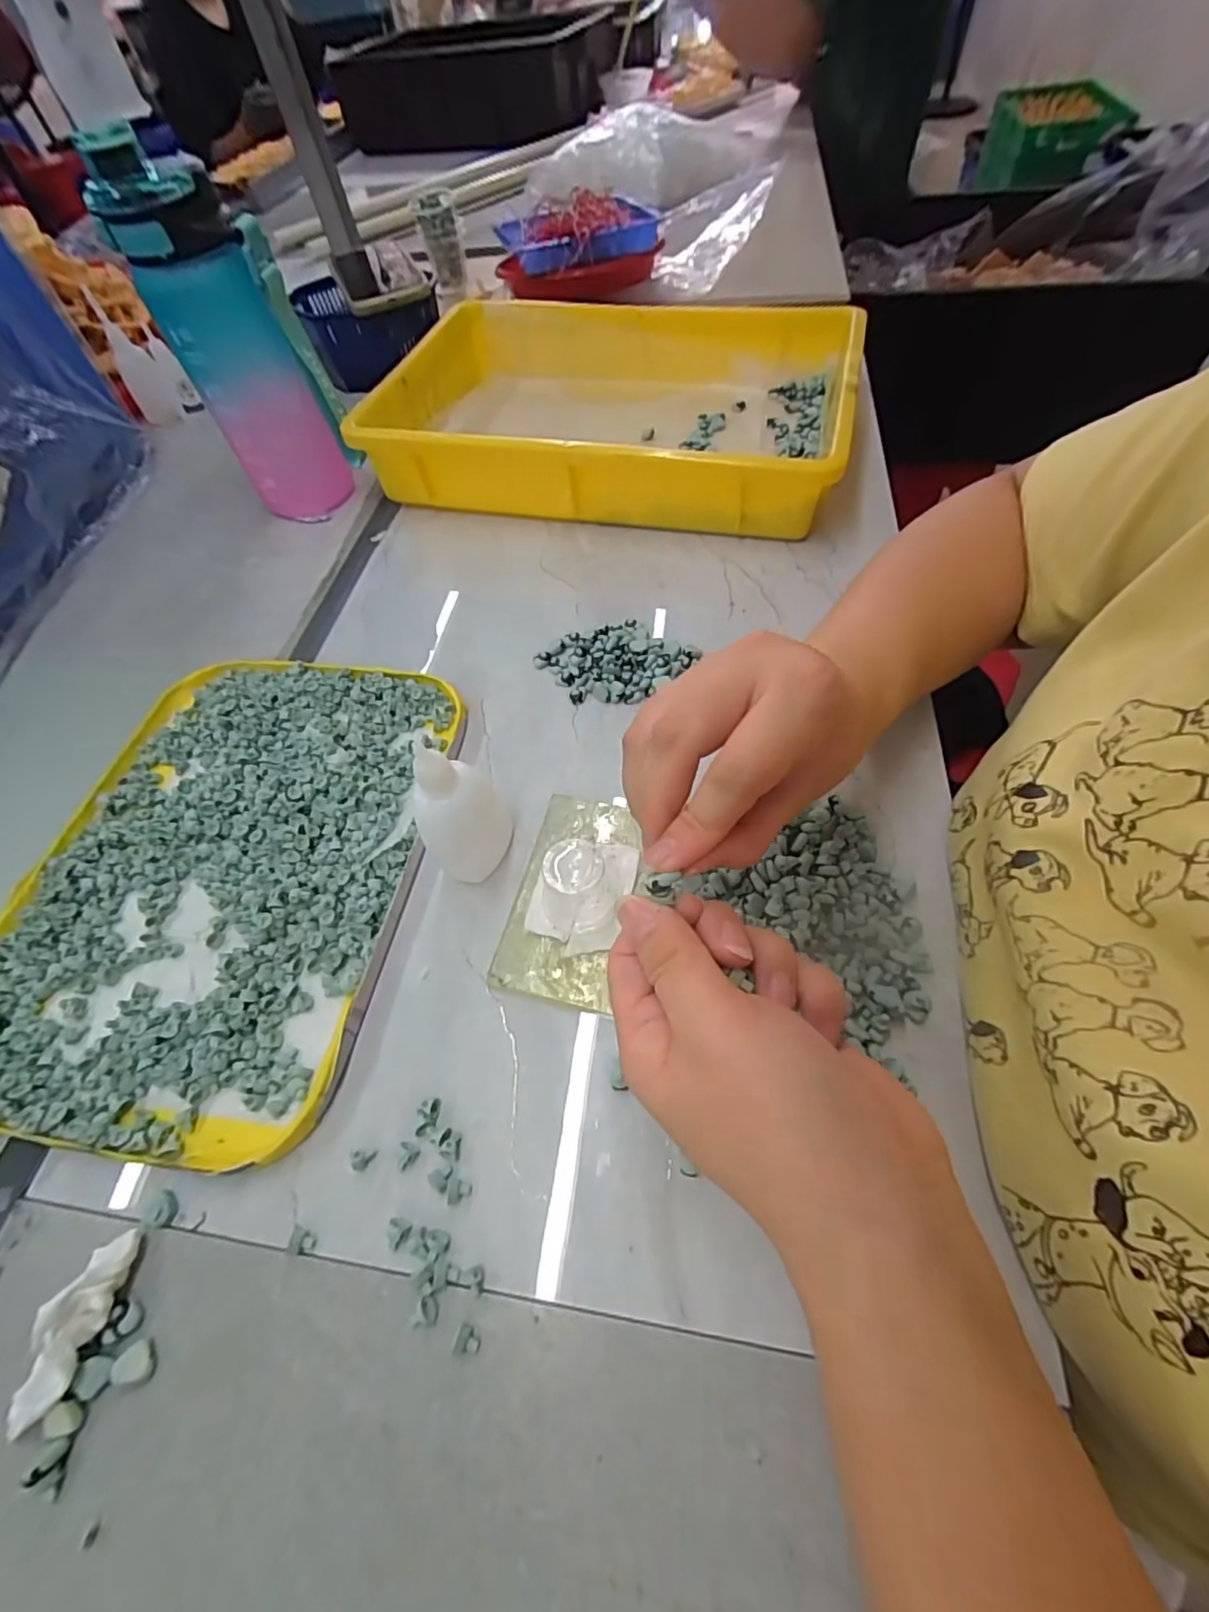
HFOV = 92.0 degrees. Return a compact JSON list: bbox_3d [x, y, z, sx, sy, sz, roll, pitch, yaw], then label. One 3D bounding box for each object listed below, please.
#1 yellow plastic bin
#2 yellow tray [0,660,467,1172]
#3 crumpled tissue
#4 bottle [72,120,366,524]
[{"bbox_3d":[0.010,-0.322,0.479,0.352,0.068,0.236,12,60,11],"label":"yellow plastic bin"},{"bbox_3d":[-0.201,0.026,0.313,0.200,0.016,0.269,6,59,8],"label":"yellow tray"},{"bbox_3d":[-0.192,0.188,0.209,0.018,0.022,0.056,13,60,12],"label":"crumpled tissue"},{"bbox_3d":[-0.255,-0.317,0.421,0.062,0.203,0.079,37,67,23],"label":"bottle"}]

